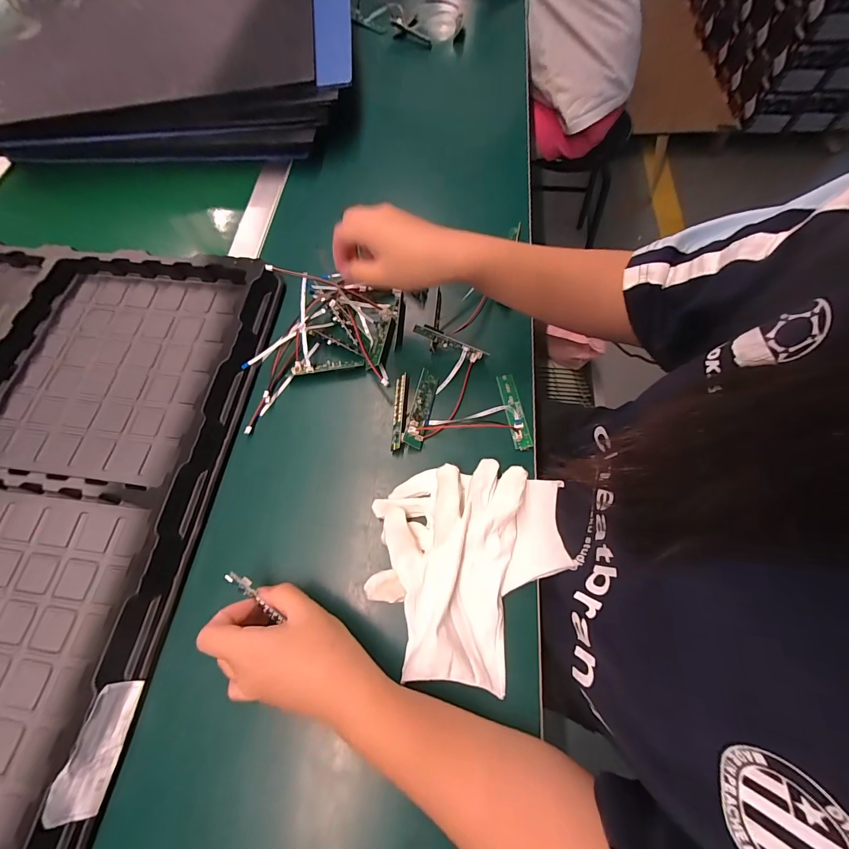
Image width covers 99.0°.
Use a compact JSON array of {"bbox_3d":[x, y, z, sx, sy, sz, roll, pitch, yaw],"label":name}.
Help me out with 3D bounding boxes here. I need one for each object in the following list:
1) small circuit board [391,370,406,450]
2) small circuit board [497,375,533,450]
[{"bbox_3d":[-0.026,-0.012,0.368,0.013,0.016,0.080,1,68,1],"label":"small circuit board"},{"bbox_3d":[0.091,-0.016,0.365,0.018,0.013,0.083,-8,68,-2],"label":"small circuit board"}]

